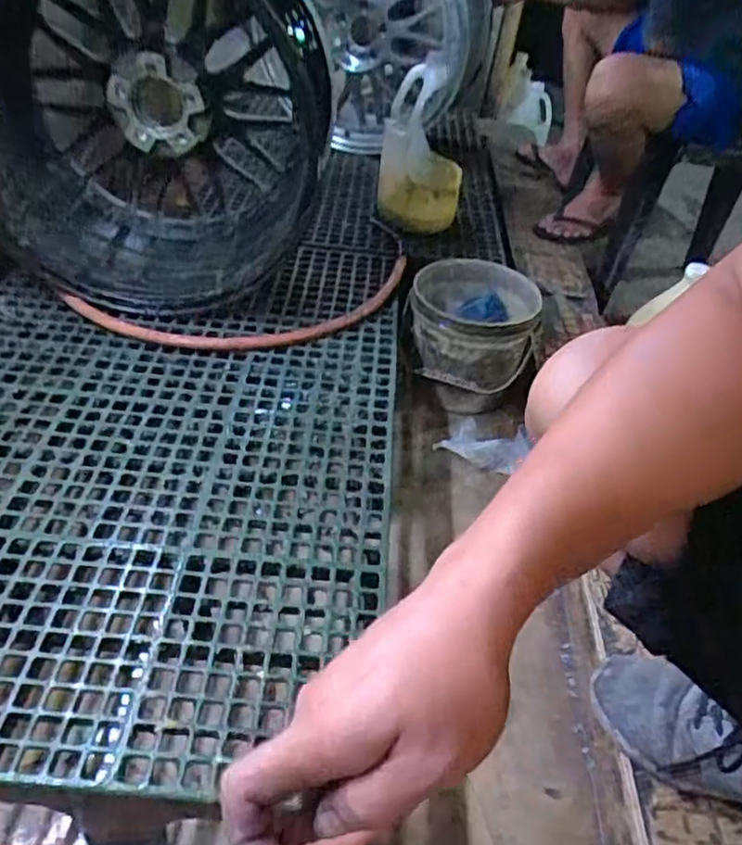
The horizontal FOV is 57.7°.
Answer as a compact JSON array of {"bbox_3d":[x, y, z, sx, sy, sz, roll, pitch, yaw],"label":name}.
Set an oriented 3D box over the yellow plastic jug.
[{"bbox_3d":[0.102,-0.503,1.250,0.145,0.290,0.196,11,39,3],"label":"yellow plastic jug"}]

